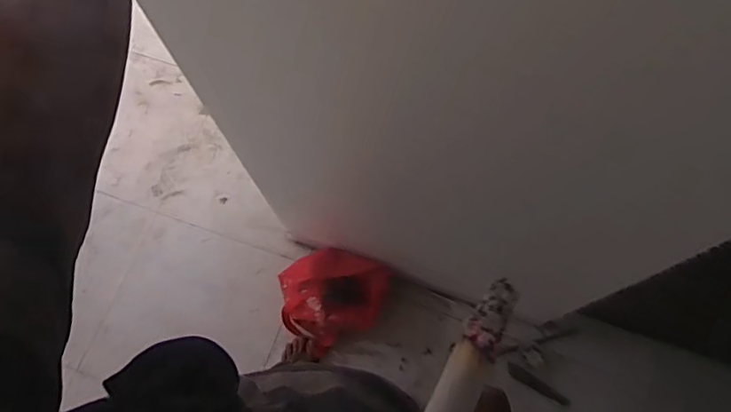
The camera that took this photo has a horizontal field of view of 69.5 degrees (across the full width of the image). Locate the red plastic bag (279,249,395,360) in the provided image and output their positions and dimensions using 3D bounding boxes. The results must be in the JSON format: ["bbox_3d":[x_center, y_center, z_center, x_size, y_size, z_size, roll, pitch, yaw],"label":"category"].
[{"bbox_3d":[-0.112,0.266,1.459,0.301,0.195,0.267,19,72,8],"label":"red plastic bag"}]

